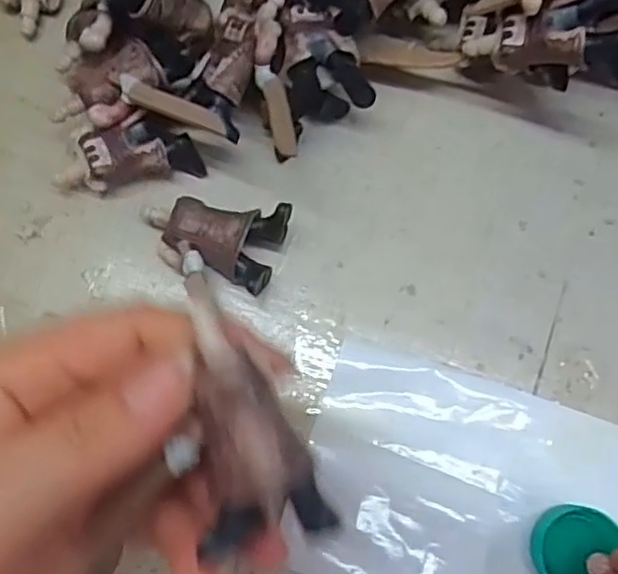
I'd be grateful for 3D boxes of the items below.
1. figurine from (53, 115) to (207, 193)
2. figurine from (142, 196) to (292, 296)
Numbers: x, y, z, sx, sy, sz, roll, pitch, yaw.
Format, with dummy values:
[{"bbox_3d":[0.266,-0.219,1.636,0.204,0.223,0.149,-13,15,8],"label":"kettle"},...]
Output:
[{"bbox_3d":[-0.076,-0.054,0.272,0.057,0.020,0.023,-12,78,-1],"label":"figurine"},{"bbox_3d":[-0.039,-0.021,0.264,0.055,0.021,0.035,20,79,5],"label":"figurine"}]

